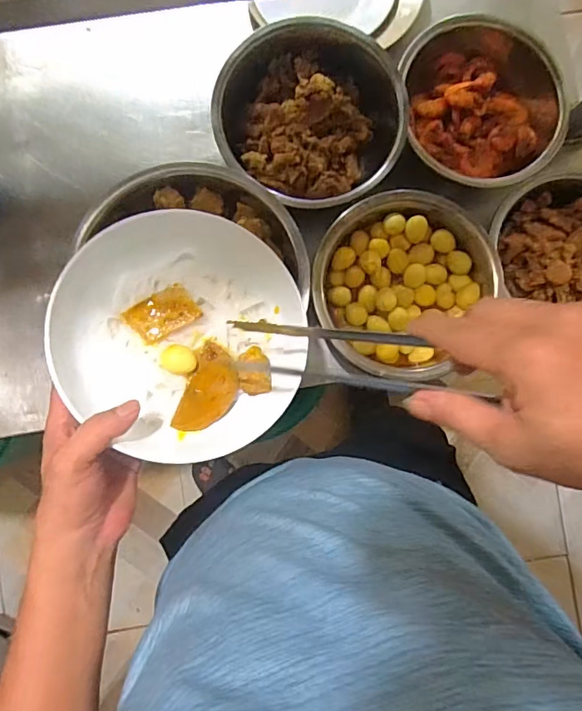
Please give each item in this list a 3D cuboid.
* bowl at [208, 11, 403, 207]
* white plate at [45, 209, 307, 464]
[{"bbox_3d":[0.021,-0.261,0.573,0.199,0.102,0.194,0,86,-1],"label":"bowl"},{"bbox_3d":[-0.084,-0.018,0.402,0.183,0.067,0.195,0,86,-1],"label":"white plate"}]

